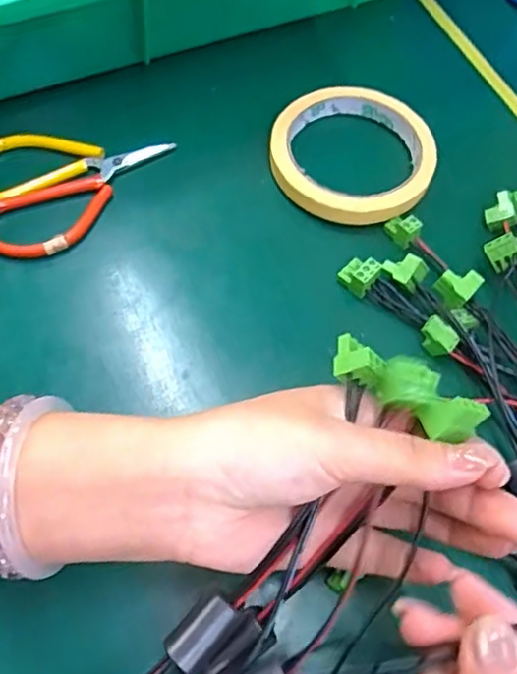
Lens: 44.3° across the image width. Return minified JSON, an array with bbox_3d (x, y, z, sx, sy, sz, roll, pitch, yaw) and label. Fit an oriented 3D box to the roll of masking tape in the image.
[{"bbox_3d":[0.055,-0.107,0.370,0.093,0.018,0.092,3,62,-5],"label":"roll of masking tape"}]

